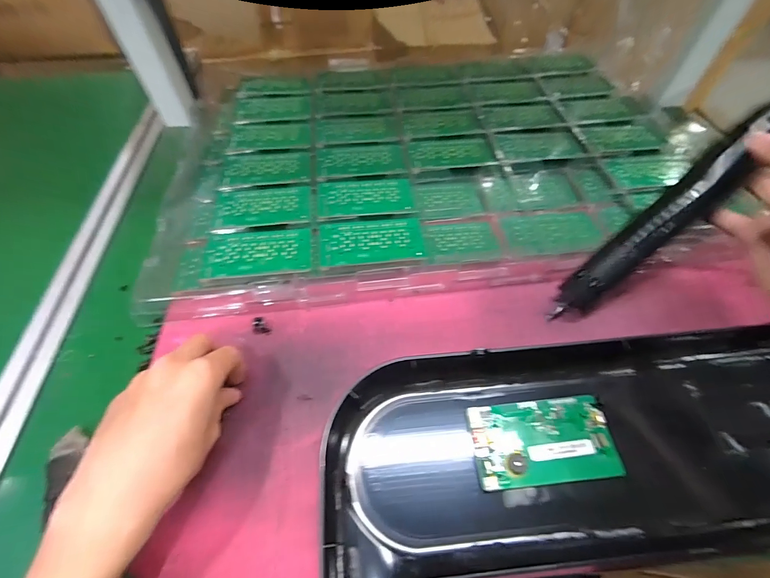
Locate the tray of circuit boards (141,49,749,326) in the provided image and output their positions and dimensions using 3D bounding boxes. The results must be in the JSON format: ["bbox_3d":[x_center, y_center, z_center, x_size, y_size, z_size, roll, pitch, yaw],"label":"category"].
[{"bbox_3d":[0.064,-0.198,0.473,0.635,0.046,0.452,-6,58,-1],"label":"tray of circuit boards"}]

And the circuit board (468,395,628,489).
[{"bbox_3d":[0.124,0.119,0.285,0.108,0.013,0.060,-5,57,-3],"label":"circuit board"}]

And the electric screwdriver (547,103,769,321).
[{"bbox_3d":[0.230,-0.051,0.309,0.211,0.030,0.034,-51,59,23],"label":"electric screwdriver"}]

